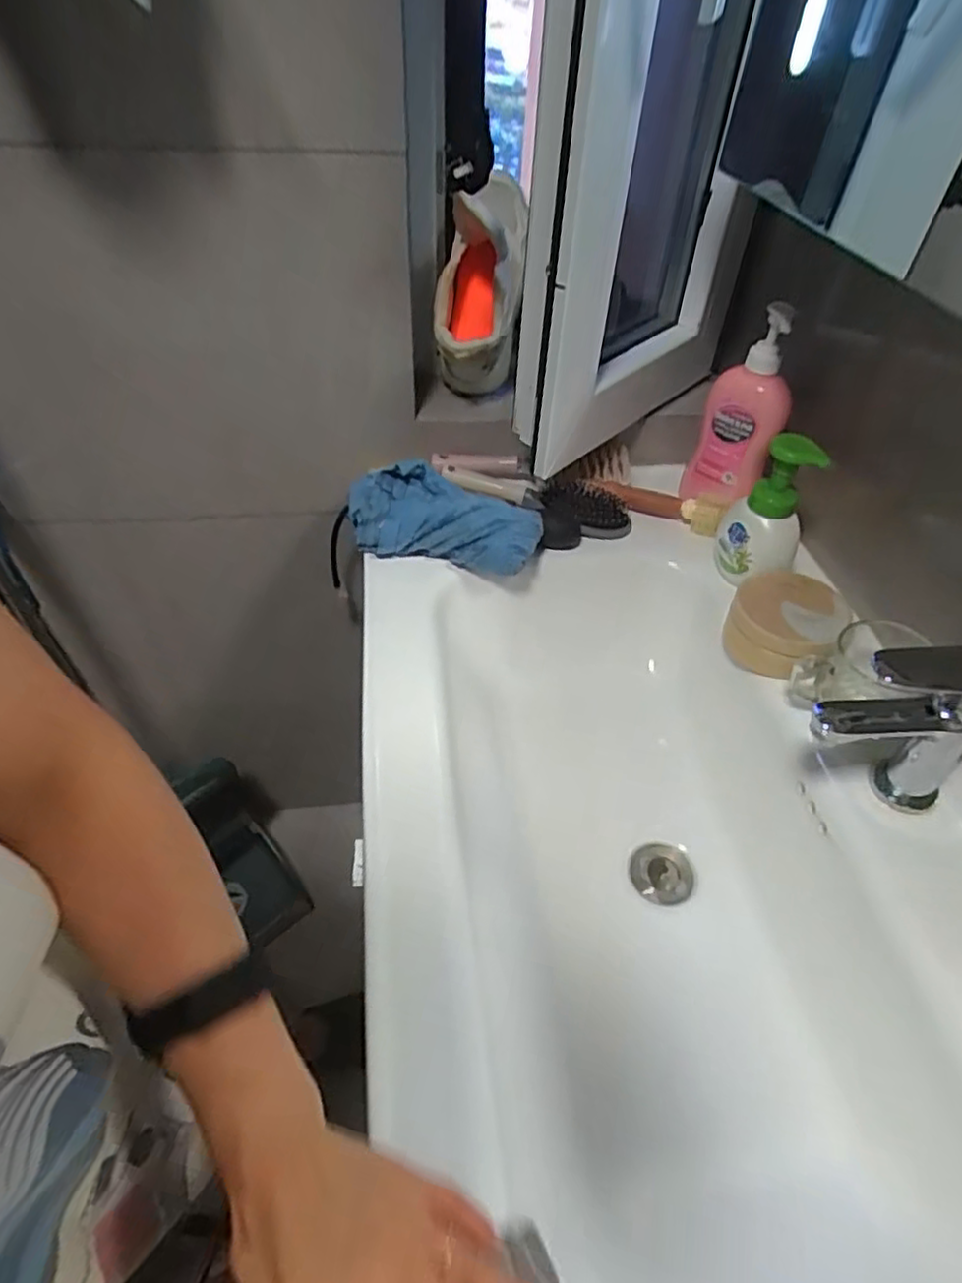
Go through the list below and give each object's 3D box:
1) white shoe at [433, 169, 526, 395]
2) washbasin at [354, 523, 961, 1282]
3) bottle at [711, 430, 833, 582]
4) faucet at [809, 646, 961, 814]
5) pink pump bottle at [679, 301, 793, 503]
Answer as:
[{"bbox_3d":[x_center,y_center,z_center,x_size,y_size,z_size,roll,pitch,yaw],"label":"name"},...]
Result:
[{"bbox_3d":[-0.006,-0.377,0.746,0.084,0.208,0.120,4,46,1],"label":"white shoe"},{"bbox_3d":[0.138,0.244,0.523,0.445,0.154,0.853,-8,47,-10],"label":"washbasin"},{"bbox_3d":[0.289,-0.129,0.670,0.077,0.152,0.058,18,48,14],"label":"bottle"},{"bbox_3d":[0.305,0.074,0.498,0.129,0.159,0.050,-7,46,-9],"label":"faucet"},{"bbox_3d":[0.285,-0.245,0.725,0.086,0.204,0.052,19,48,16],"label":"pink pump bottle"}]

